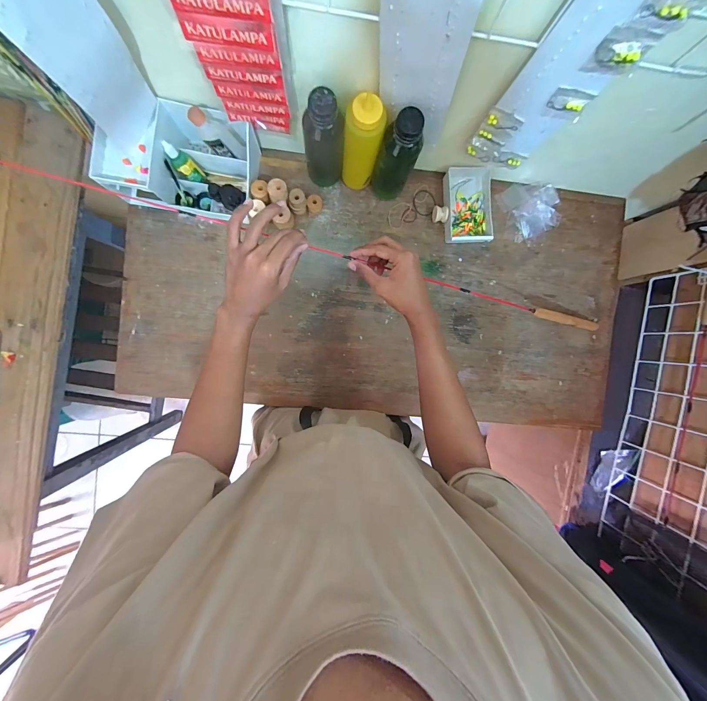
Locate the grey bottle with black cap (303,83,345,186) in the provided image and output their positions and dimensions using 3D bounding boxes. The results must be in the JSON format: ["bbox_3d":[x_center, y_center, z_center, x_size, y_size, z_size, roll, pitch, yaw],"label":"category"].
[{"bbox_3d":[-0.051,-0.342,0.535,0.067,0.188,0.049,3,92,-4],"label":"grey bottle with black cap"}]

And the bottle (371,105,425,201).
[{"bbox_3d":[0.070,-0.315,0.541,0.062,0.189,0.065,0,92,-4],"label":"bottle"}]

